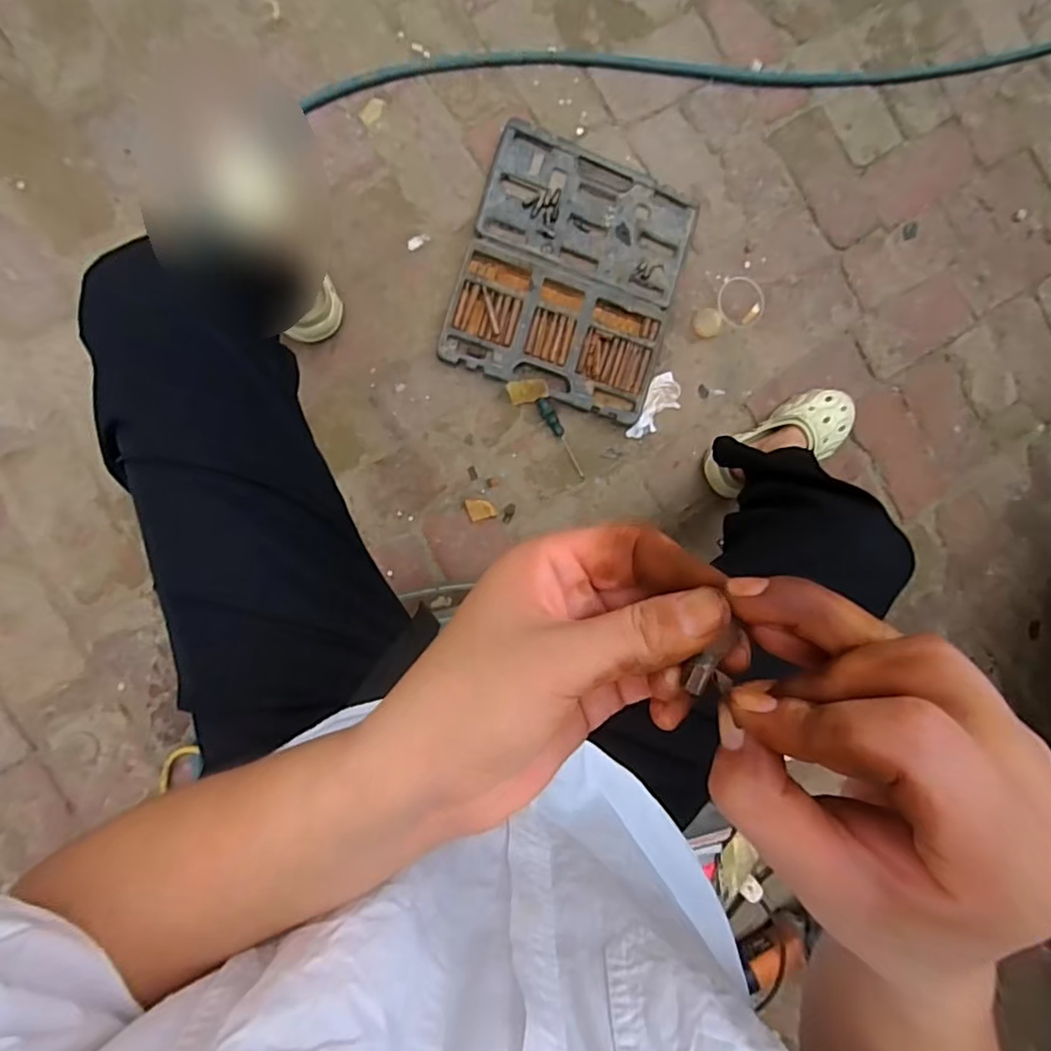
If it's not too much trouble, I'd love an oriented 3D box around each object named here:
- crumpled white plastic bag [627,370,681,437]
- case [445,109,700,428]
[{"bbox_3d":[0.223,-0.196,0.991,0.059,0.020,0.125,27,86,-9],"label":"crumpled white plastic bag"},{"bbox_3d":[0.075,-0.393,0.932,0.329,0.030,0.380,17,88,-9],"label":"case"}]

